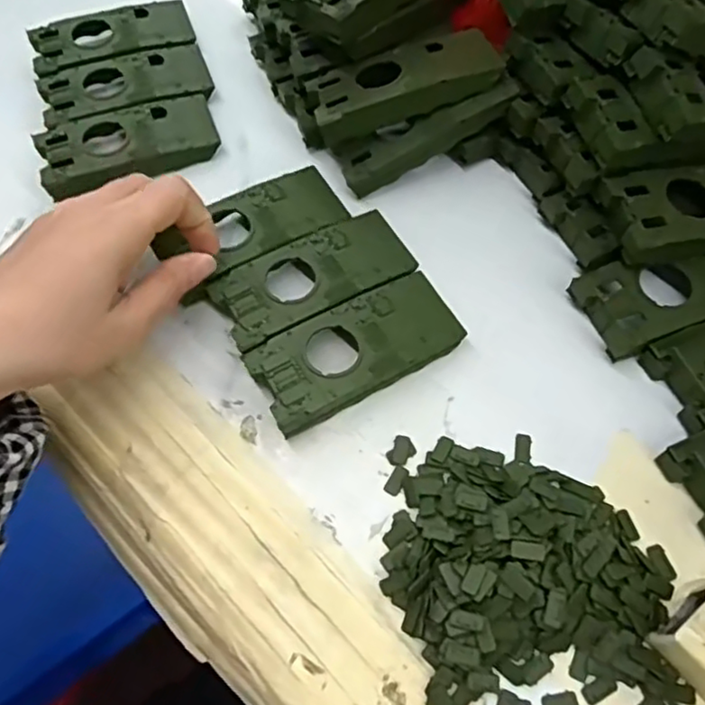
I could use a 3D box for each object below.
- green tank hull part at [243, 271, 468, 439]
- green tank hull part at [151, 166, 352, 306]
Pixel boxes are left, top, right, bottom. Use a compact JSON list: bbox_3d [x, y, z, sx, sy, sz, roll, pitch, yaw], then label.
[{"bbox_3d":[0.003,-0.002,0.319,0.102,0.016,0.048,-30,66,-12],"label":"green tank hull part"},{"bbox_3d":[-0.054,-0.070,0.352,0.099,0.012,0.047,-31,69,-11],"label":"green tank hull part"}]

